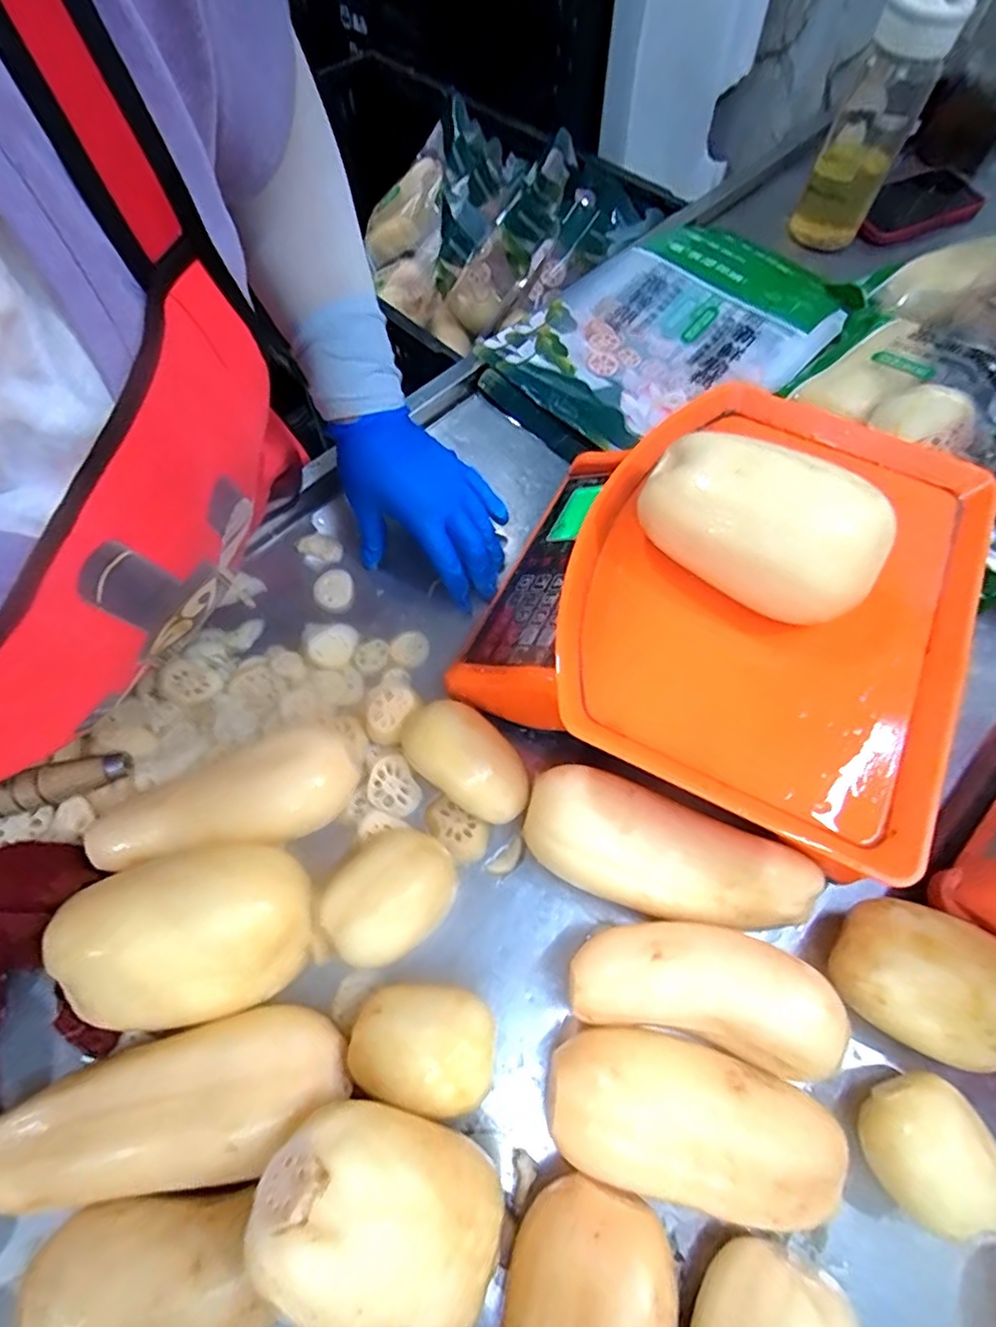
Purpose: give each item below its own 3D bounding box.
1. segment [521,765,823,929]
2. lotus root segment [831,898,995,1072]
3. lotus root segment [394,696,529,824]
[{"bbox_3d":[0.099,0.119,0.378,0.178,0.064,0.067,19,65,8],"label":"segment"},{"bbox_3d":[0.246,0.183,0.357,0.099,0.061,0.074,24,66,10],"label":"lotus root segment"},{"bbox_3d":[-0.019,0.063,0.408,0.095,0.044,0.057,37,68,15],"label":"lotus root segment"}]

